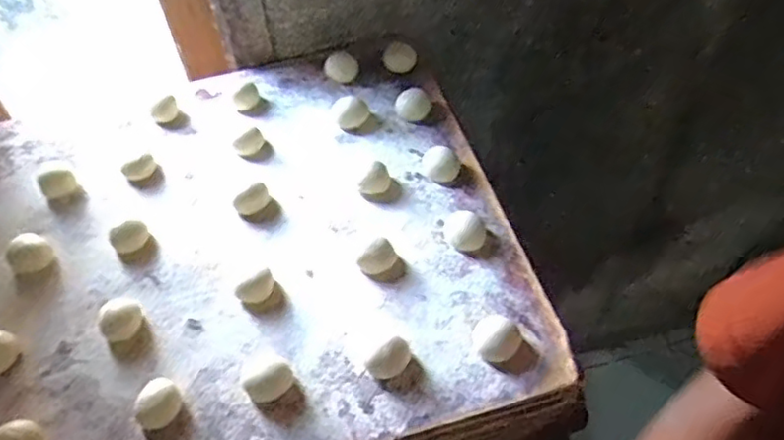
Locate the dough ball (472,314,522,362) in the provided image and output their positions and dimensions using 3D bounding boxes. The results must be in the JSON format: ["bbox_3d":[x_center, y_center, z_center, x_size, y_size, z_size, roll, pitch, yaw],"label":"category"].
[{"bbox_3d":[0.075,0.082,0.458,0.033,0.023,0.032,-2,52,2],"label":"dough ball"}]

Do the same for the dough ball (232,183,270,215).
[{"bbox_3d":[-0.122,-0.018,0.553,0.031,0.017,0.018,-29,56,-18],"label":"dough ball"}]

